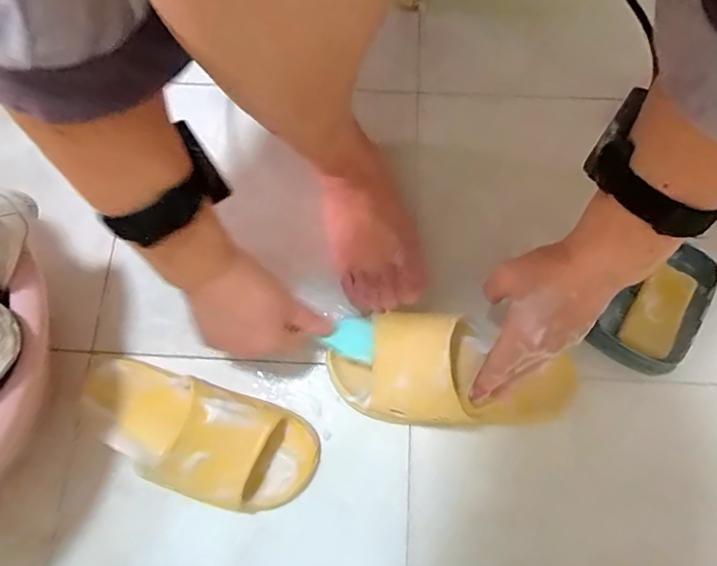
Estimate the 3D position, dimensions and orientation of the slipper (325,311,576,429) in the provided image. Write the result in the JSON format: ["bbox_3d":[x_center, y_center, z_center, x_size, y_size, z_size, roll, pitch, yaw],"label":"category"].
[{"bbox_3d":[0.086,0.084,0.438,0.226,0.077,0.095,8,73,2],"label":"slipper"}]

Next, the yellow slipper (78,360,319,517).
[{"bbox_3d":[-0.155,0.137,0.444,0.235,0.090,0.093,19,76,6],"label":"yellow slipper"}]

